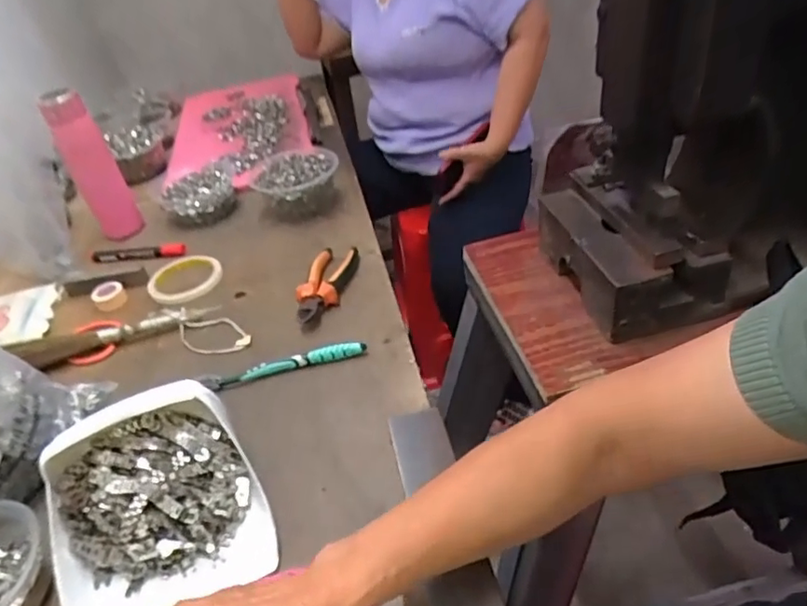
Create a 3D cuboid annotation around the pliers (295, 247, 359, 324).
[{"bbox_3d":[-0.098,-0.027,0.714,0.048,0.029,0.145,1,38,11],"label":"pliers"}]

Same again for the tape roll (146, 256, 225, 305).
[{"bbox_3d":[-0.300,-0.034,0.796,0.099,0.017,0.099,-5,37,3],"label":"tape roll"}]

